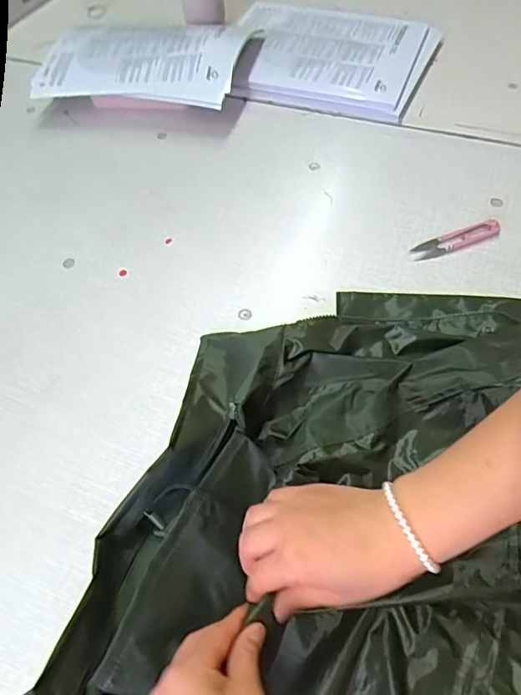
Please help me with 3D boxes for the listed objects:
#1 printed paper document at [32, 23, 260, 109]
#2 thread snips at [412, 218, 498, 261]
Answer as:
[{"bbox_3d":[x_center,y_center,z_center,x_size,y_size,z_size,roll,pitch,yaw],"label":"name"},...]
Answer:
[{"bbox_3d":[-0.170,-0.431,0.735,0.297,0.060,0.208,7,60,8],"label":"printed paper document"},{"bbox_3d":[0.218,-0.121,0.549,0.101,0.006,0.025,-19,60,-7],"label":"thread snips"}]

